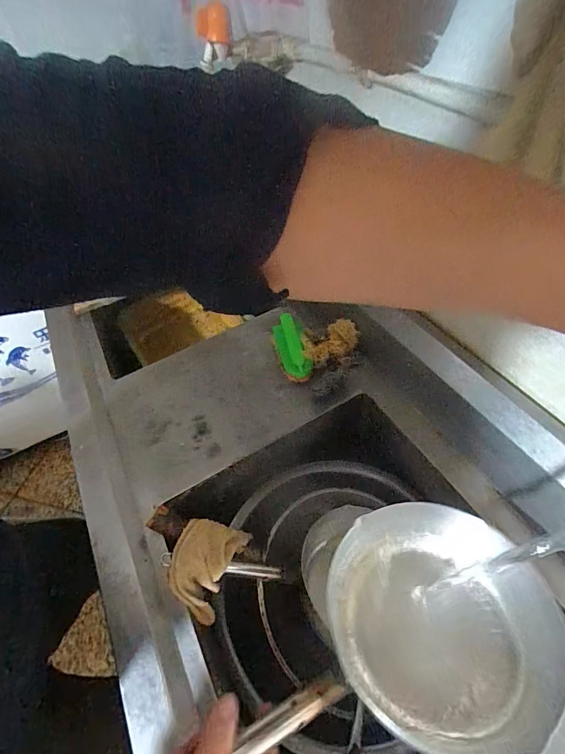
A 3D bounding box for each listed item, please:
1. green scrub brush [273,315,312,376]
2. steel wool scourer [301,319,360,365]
[{"bbox_3d":[0.018,-0.060,0.715,0.052,0.066,0.142,-14,52,-5],"label":"green scrub brush"},{"bbox_3d":[0.088,-0.069,0.686,0.104,0.044,0.067,-10,52,-1],"label":"steel wool scourer"}]

